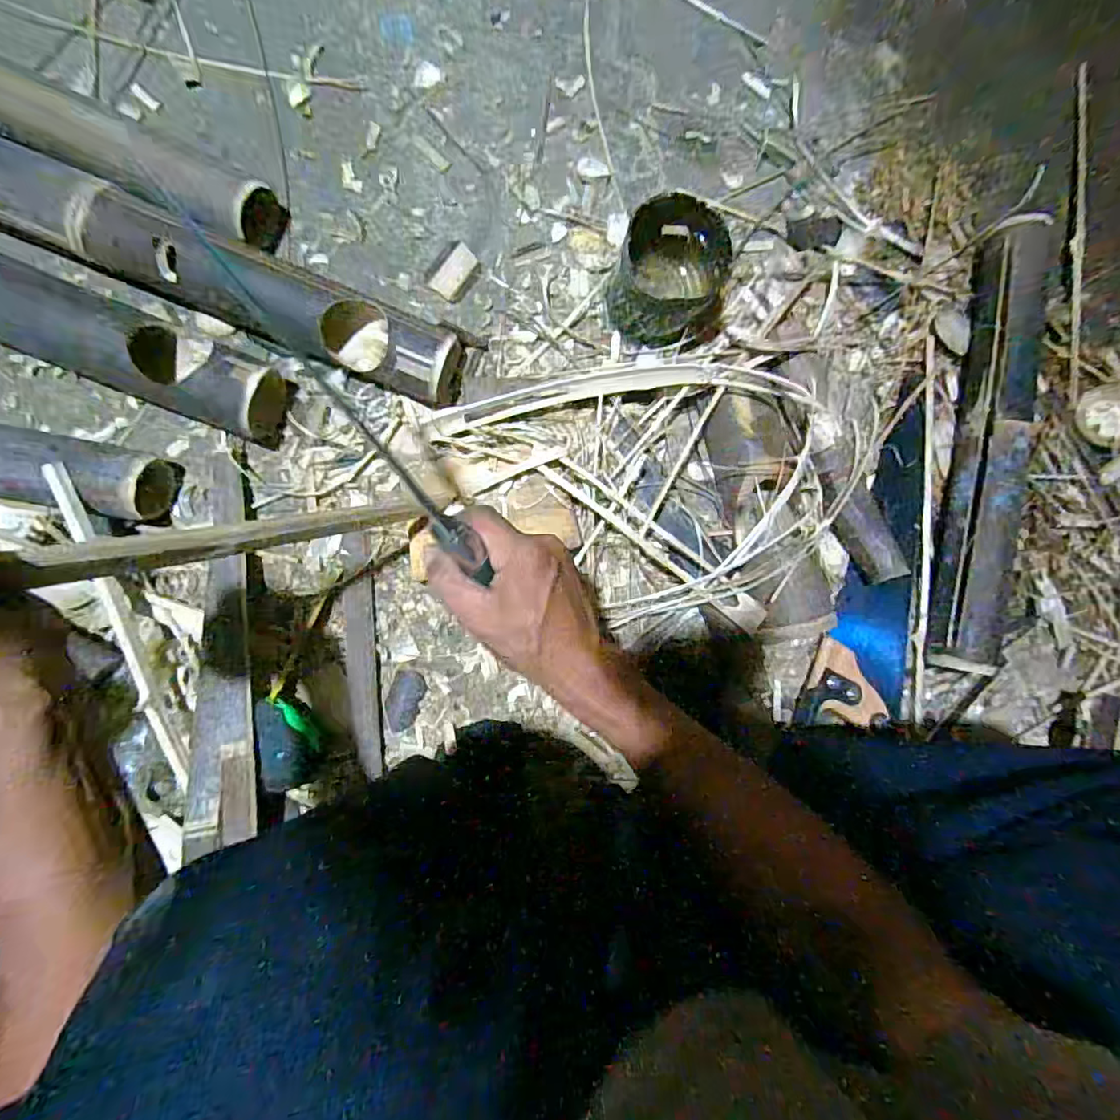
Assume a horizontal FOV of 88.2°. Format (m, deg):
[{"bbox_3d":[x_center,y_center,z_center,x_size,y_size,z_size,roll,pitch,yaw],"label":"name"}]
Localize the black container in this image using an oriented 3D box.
[{"bbox_3d":[0.114,-0.278,0.585,0.122,0.095,0.107,21,86,-4],"label":"black container"}]

